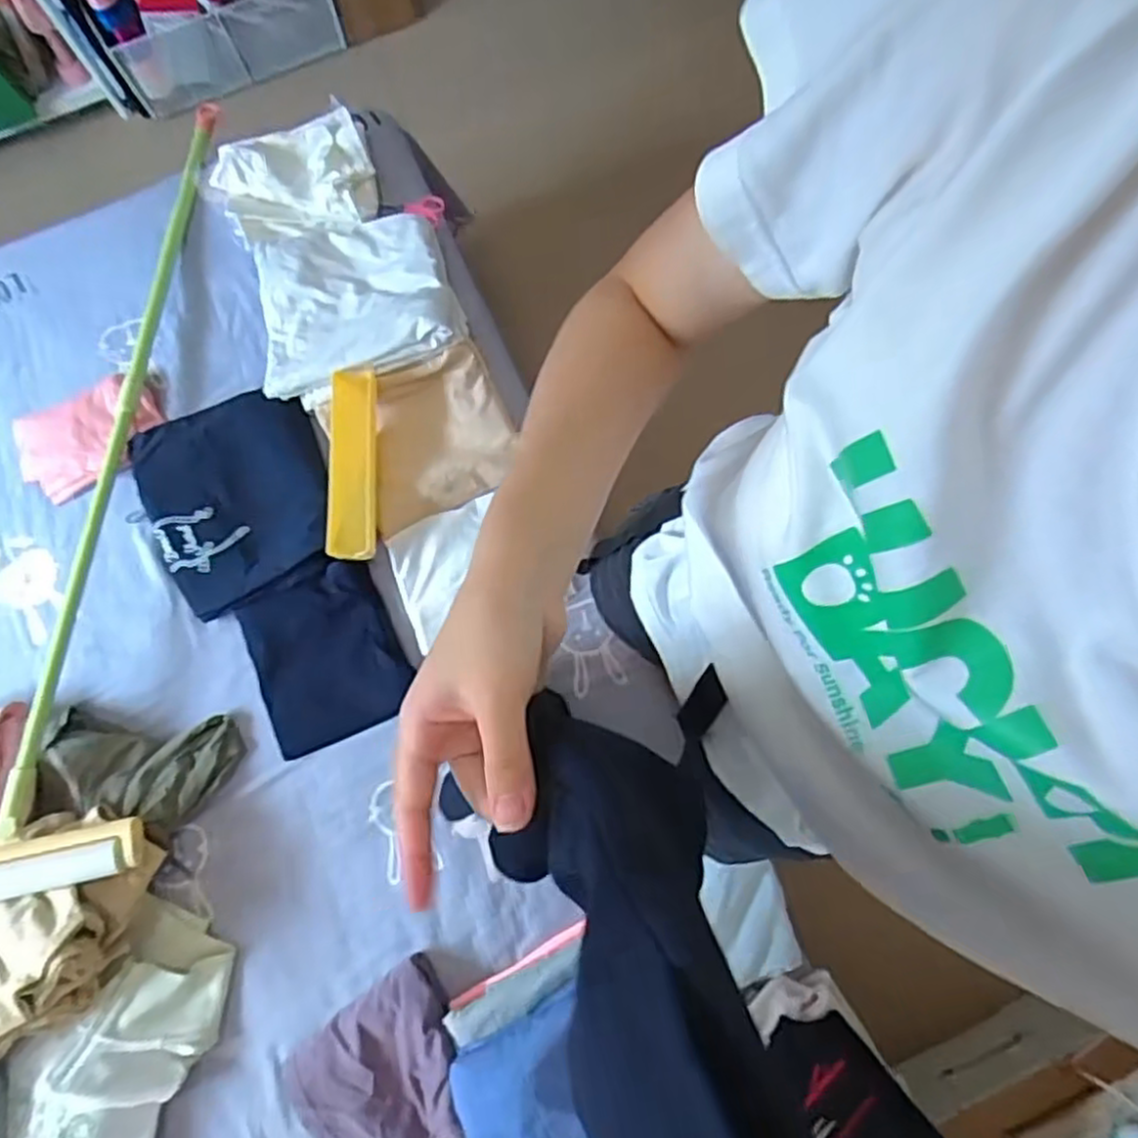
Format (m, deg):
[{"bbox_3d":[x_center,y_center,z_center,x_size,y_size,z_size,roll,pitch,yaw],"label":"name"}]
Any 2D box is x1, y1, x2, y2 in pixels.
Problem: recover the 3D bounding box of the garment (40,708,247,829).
[{"bbox_3d":[-0.551,0.255,0.945,0.240,0.046,0.141,1,76,1],"label":"garment"}]

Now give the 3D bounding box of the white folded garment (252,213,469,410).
[{"bbox_3d":[-0.314,-0.394,1.057,0.288,0.039,0.252,-19,77,-4],"label":"white folded garment"}]

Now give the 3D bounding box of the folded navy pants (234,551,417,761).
[{"bbox_3d":[-0.327,0.110,0.985,0.188,0.035,0.225,-21,77,-4],"label":"folded navy pants"}]

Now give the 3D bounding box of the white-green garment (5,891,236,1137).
[{"bbox_3d":[-0.528,0.569,0.863,0.176,0.071,0.315,22,78,6],"label":"white-green garment"}]

